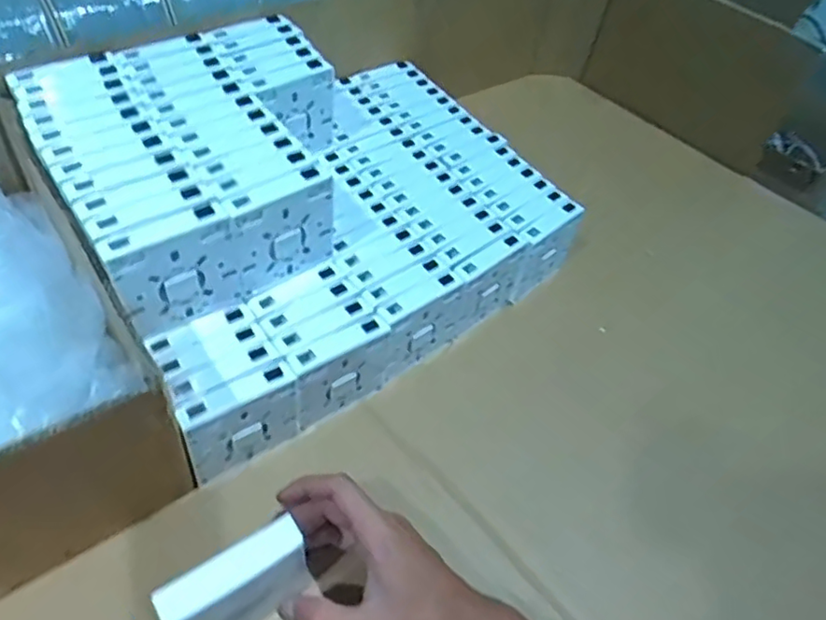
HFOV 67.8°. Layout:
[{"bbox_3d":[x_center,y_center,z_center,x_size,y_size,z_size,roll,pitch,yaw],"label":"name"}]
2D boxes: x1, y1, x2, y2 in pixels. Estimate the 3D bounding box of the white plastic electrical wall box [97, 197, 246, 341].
[{"bbox_3d":[-0.166,-0.025,0.437,0.083,0.085,0.019,-30,57,-27],"label":"white plastic electrical wall box"}]

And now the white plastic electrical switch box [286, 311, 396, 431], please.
[{"bbox_3d":[-0.054,0.050,0.505,0.093,0.083,0.021,-28,56,-26],"label":"white plastic electrical switch box"}]

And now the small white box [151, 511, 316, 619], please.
[{"bbox_3d":[-0.105,0.171,0.376,0.085,0.064,0.028,-25,55,-25],"label":"small white box"}]

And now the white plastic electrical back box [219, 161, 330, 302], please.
[{"bbox_3d":[-0.102,-0.059,0.480,0.083,0.091,0.021,-30,57,-27],"label":"white plastic electrical back box"}]

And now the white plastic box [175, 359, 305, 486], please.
[{"bbox_3d":[-0.126,0.085,0.460,0.085,0.082,0.021,-27,56,-26],"label":"white plastic box"}]

